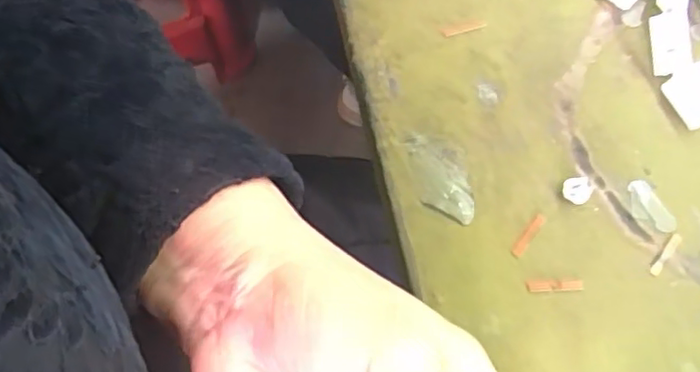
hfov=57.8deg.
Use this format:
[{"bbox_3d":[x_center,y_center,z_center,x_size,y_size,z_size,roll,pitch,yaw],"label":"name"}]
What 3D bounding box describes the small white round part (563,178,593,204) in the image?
[{"bbox_3d":[0.098,0.002,0.273,0.013,0.004,0.011,-2,67,-4],"label":"small white round part"}]

